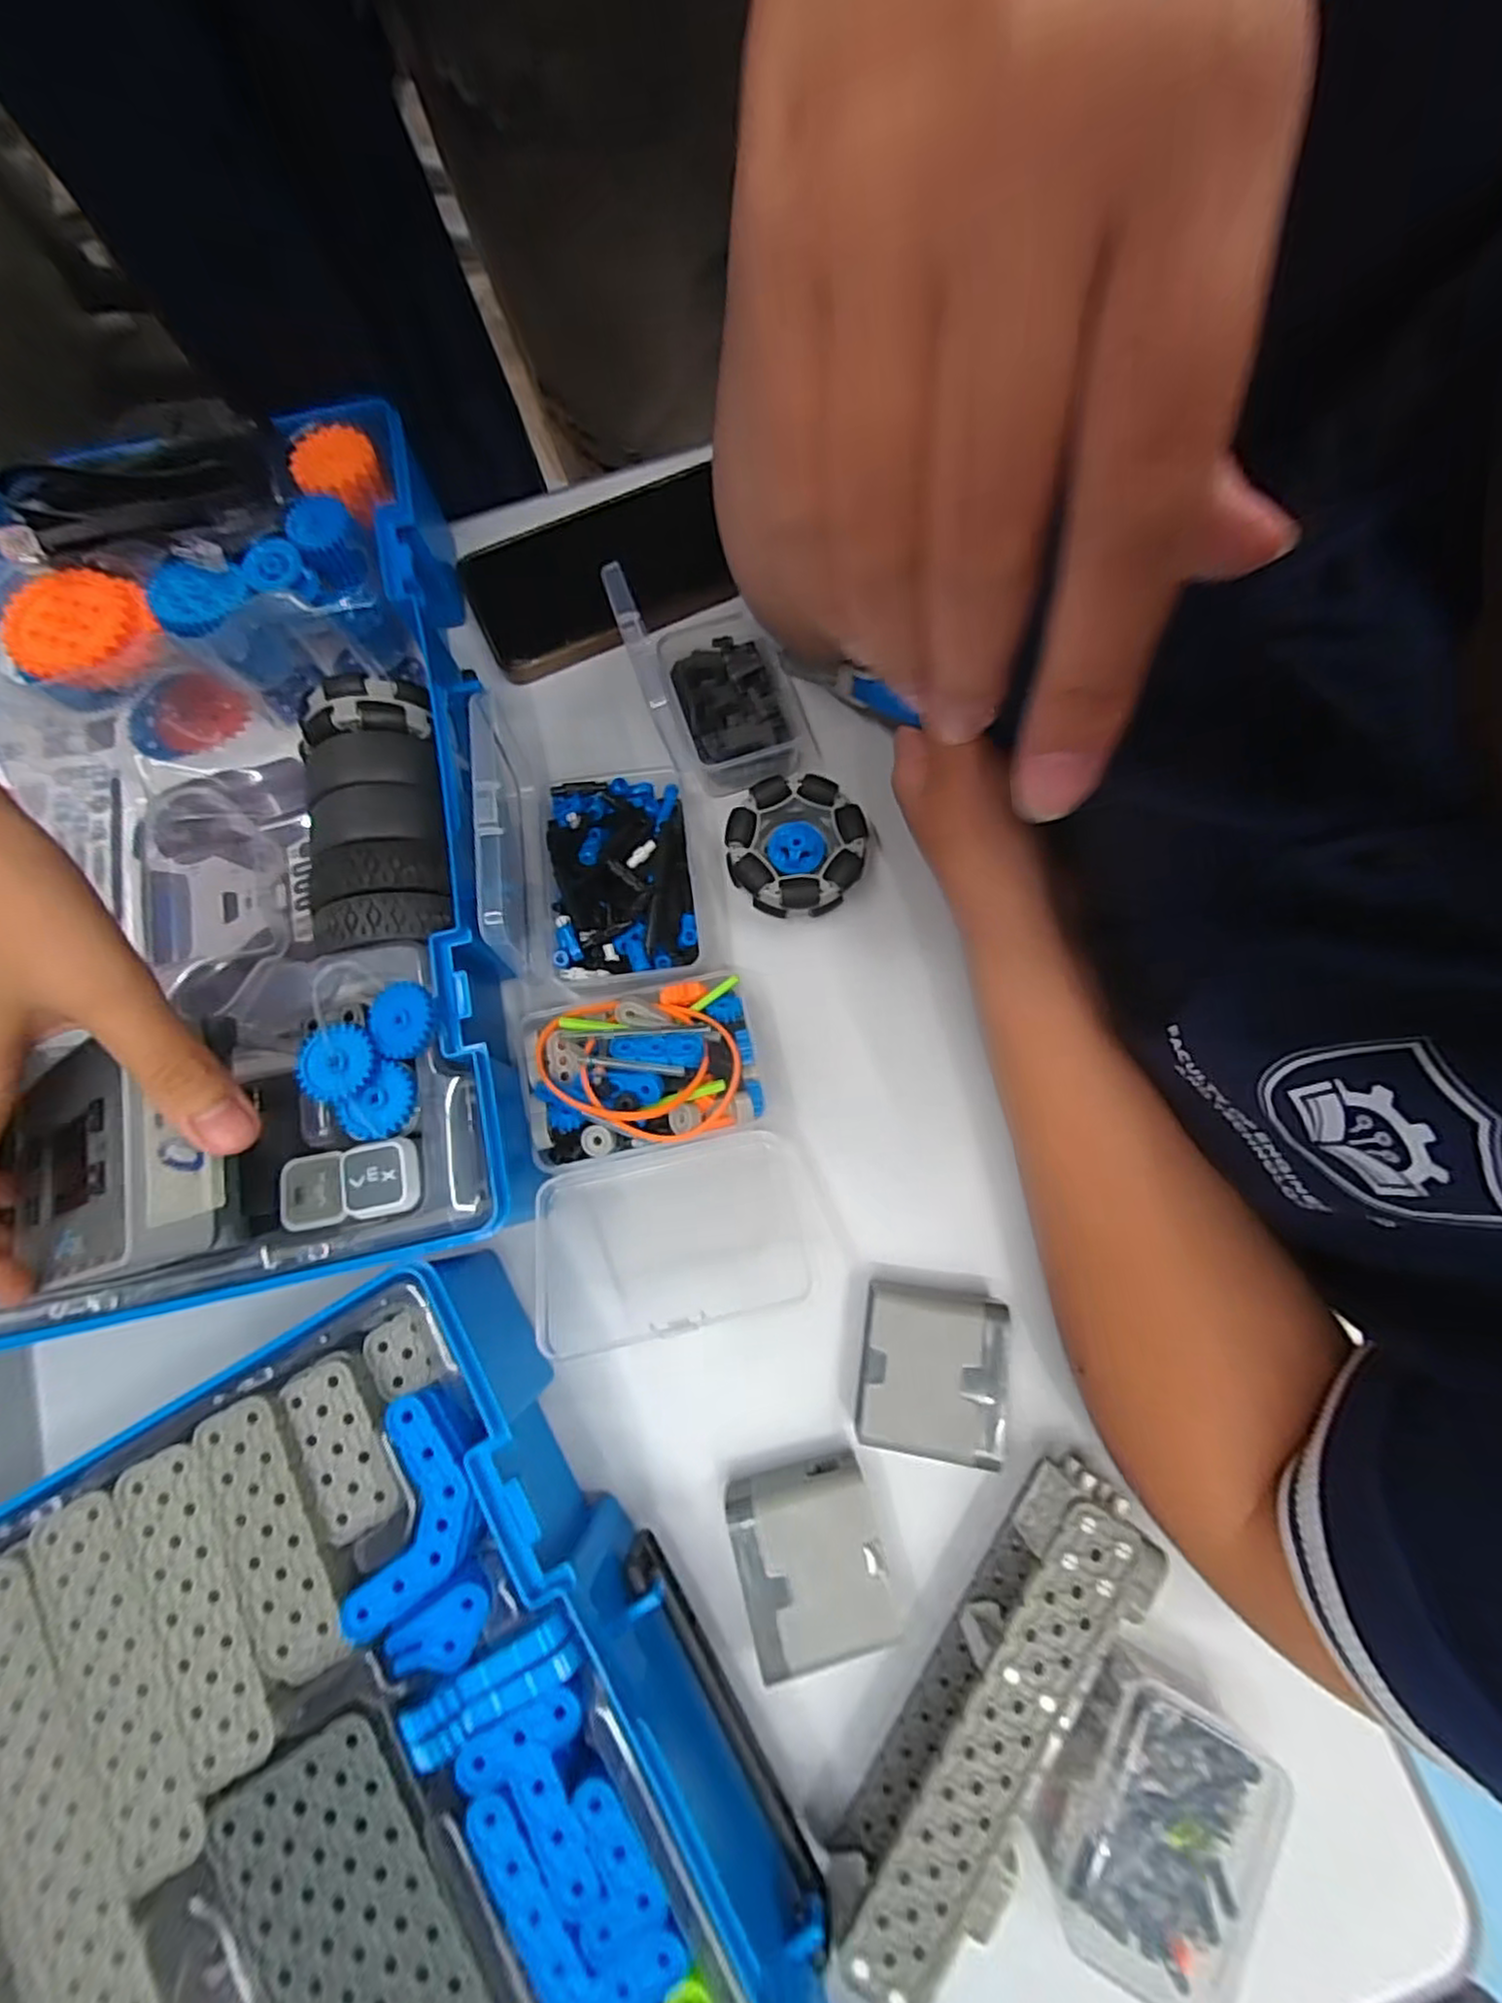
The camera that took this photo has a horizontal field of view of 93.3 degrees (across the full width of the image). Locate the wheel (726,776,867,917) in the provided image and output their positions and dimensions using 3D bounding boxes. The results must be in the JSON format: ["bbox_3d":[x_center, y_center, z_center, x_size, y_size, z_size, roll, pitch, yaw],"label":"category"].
[{"bbox_3d":[0.019,-0.068,0.319,0.059,0.025,0.058,-1,77,3],"label":"wheel"}]

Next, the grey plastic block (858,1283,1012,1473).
[{"bbox_3d":[0.067,0.139,0.270,0.050,0.029,0.055,8,78,5],"label":"grey plastic block"}]

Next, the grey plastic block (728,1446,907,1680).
[{"bbox_3d":[0.021,0.201,0.257,0.050,0.027,0.053,-15,77,0],"label":"grey plastic block"}]

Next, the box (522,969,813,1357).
[{"bbox_3d":[-0.039,0.064,0.286,0.109,0.036,0.136,-11,77,1],"label":"box"}]

